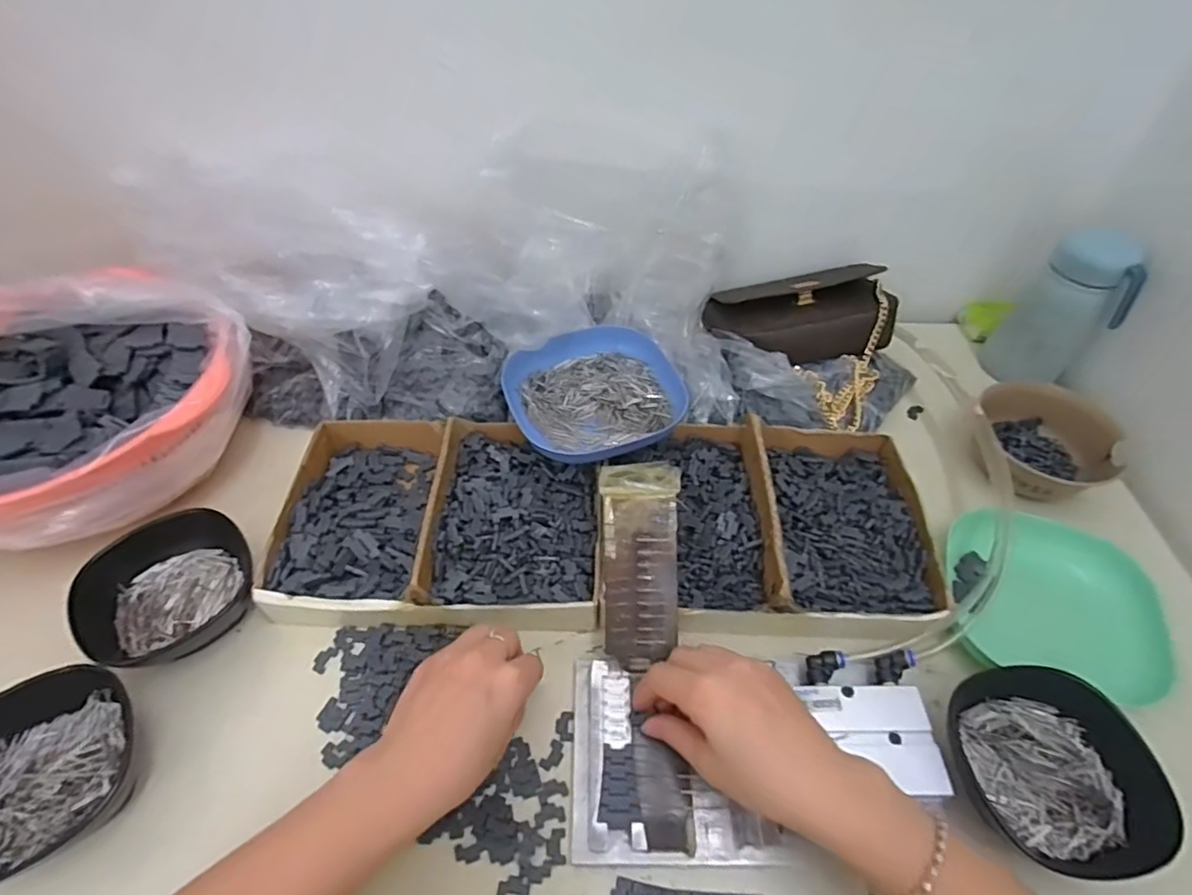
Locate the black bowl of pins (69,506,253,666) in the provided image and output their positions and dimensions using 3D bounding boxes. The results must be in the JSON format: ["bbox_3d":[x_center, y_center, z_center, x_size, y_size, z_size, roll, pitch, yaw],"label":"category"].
[{"bbox_3d":[-0.307,0.104,0.435,0.110,0.047,0.105,-31,56,-24],"label":"black bowl of pins"}]

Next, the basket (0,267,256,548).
[{"bbox_3d":[-0.417,-0.030,0.452,0.255,0.126,0.233,13,51,11],"label":"basket"}]

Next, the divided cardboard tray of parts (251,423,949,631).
[{"bbox_3d":[0.006,0.048,0.468,0.486,0.043,0.185,1,49,0],"label":"divided cardboard tray of parts"}]

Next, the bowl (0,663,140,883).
[{"bbox_3d":[-0.332,0.194,0.361,0.097,0.053,0.105,0,49,0],"label":"bowl"}]

